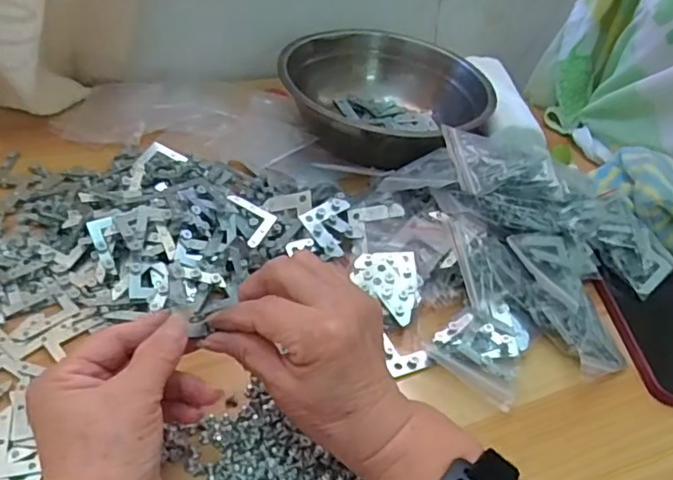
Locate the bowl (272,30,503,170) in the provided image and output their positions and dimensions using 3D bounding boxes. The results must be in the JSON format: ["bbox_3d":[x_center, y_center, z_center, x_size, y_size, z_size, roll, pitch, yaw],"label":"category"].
[{"bbox_3d":[0.049,-0.139,0.586,0.197,0.071,0.197,6,42,-5],"label":"bowl"}]

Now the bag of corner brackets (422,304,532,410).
[{"bbox_3d":[0.105,0.072,0.395,0.063,0.018,0.067,36,48,27],"label":"bag of corner brackets"}]

